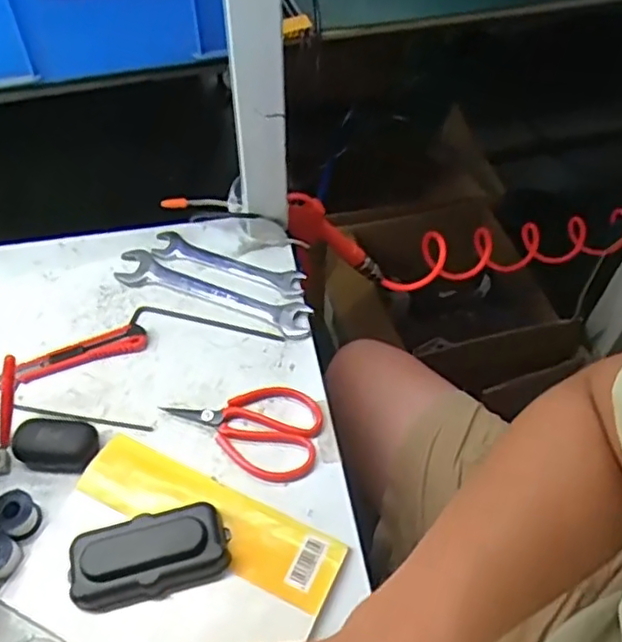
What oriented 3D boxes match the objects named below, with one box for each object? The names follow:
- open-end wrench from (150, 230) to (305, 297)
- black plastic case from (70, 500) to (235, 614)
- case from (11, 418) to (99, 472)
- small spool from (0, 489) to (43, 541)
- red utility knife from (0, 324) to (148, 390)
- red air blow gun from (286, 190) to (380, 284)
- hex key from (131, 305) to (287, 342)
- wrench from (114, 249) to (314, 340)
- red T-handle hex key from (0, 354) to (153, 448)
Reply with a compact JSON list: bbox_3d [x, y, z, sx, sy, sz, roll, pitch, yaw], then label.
[{"bbox_3d":[-0.081,-0.055,0.641,0.158,0.010,0.031,18,55,12],"label":"open-end wrench"},{"bbox_3d":[-0.113,0.164,0.460,0.106,0.030,0.054,-9,53,-8],"label":"black plastic case"},{"bbox_3d":[-0.200,0.097,0.511,0.062,0.022,0.035,2,53,0],"label":"case"},{"bbox_3d":[-0.217,0.140,0.479,0.027,0.020,0.029,1,53,-1],"label":"small spool"},{"bbox_3d":[-0.222,0.033,0.568,0.155,0.013,0.027,-17,55,-14],"label":"red utility knife"},{"bbox_3d":[0.030,-0.088,0.753,0.052,0.180,0.025,-32,50,24],"label":"red air blow gun"},{"bbox_3d":[-0.094,0.004,0.596,0.143,0.004,0.024,10,53,6],"label":"hex key"},{"bbox_3d":[-0.093,-0.027,0.617,0.197,0.010,0.036,18,55,12],"label":"wrench"},{"bbox_3d":[-0.195,0.072,0.508,0.125,0.058,0.054,10,53,6],"label":"red T-handle hex key"}]

